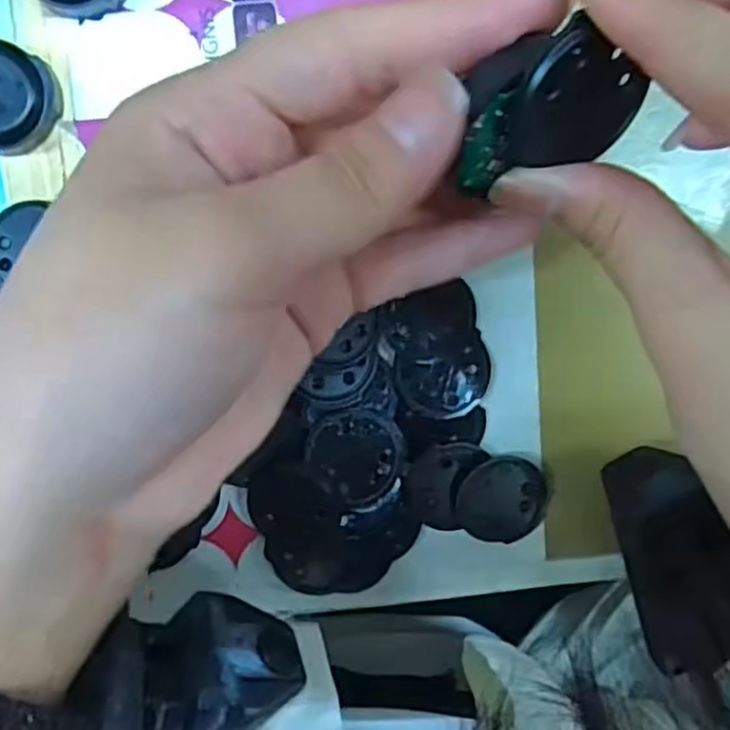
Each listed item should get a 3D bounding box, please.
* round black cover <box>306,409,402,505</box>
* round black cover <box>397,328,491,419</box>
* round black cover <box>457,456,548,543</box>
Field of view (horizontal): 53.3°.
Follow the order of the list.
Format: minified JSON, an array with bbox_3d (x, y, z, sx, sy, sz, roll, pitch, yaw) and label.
[{"bbox_3d":[-0.003,0.028,0.222,0.028,0.004,0.028,0,99,-1],"label":"round black cover"},{"bbox_3d":[0.025,0.004,0.225,0.029,0.004,0.025,-8,99,0],"label":"round black cover"},{"bbox_3d":[0.044,0.043,0.233,0.029,0.004,0.028,0,99,-1],"label":"round black cover"}]

